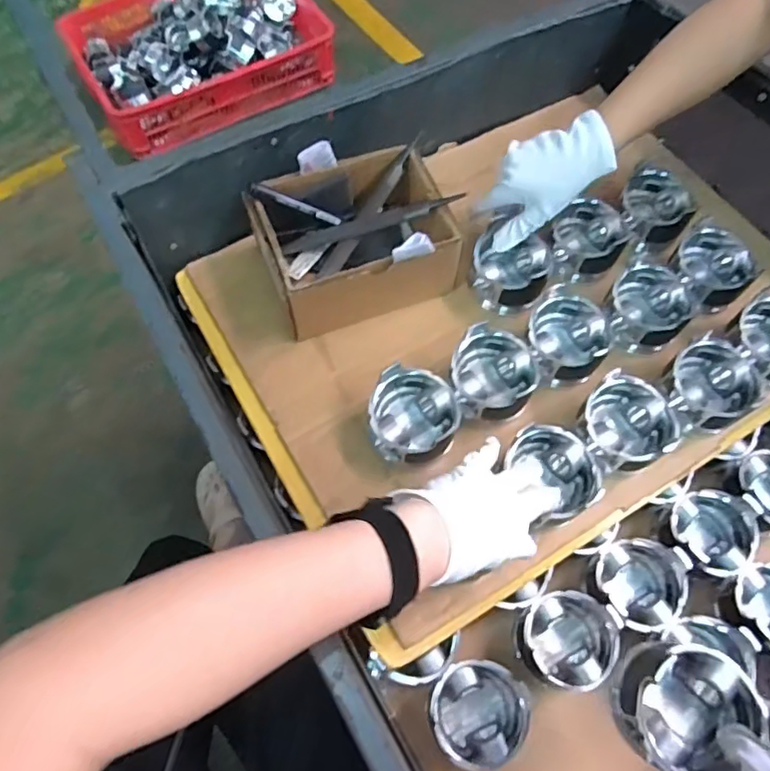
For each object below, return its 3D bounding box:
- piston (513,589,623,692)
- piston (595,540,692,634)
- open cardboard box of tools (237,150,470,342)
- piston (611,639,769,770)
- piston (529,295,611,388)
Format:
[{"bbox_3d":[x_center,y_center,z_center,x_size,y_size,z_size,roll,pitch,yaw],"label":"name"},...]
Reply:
[{"bbox_3d":[0.174,0.246,0.564,0.092,0.062,0.085,1,64,-1],"label":"piston"},{"bbox_3d":[0.255,0.197,0.580,0.080,0.057,0.084,1,64,-1],"label":"piston"},{"bbox_3d":[-0.033,-0.161,0.649,0.197,0.109,0.151,-19,66,-10],"label":"open cardboard box of tools"},{"bbox_3d":[0.210,0.224,0.403,0.084,0.057,0.084,1,64,-1],"label":"piston"},{"bbox_3d":[0.194,-0.046,0.628,0.083,0.073,0.080,1,64,-1],"label":"piston"}]

